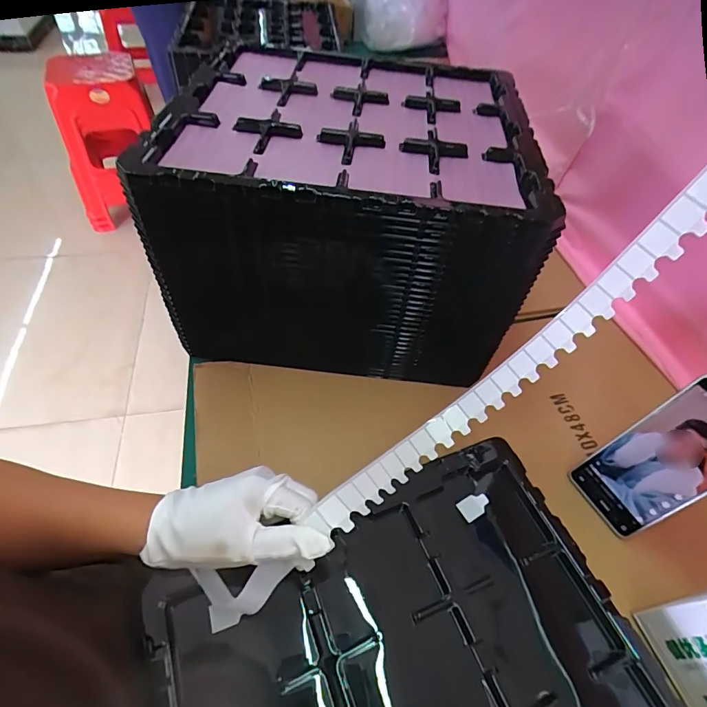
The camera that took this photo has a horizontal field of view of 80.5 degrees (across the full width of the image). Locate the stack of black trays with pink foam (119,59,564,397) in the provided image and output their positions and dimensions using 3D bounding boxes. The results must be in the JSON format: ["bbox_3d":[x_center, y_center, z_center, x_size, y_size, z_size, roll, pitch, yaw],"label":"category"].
[{"bbox_3d":[-0.003,-0.176,0.507,0.352,0.231,0.312,6,52,0],"label":"stack of black trays with pink foam"}]

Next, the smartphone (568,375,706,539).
[{"bbox_3d":[0.291,0.102,0.391,0.011,0.163,0.077,1,45,-43],"label":"smartphone"}]

